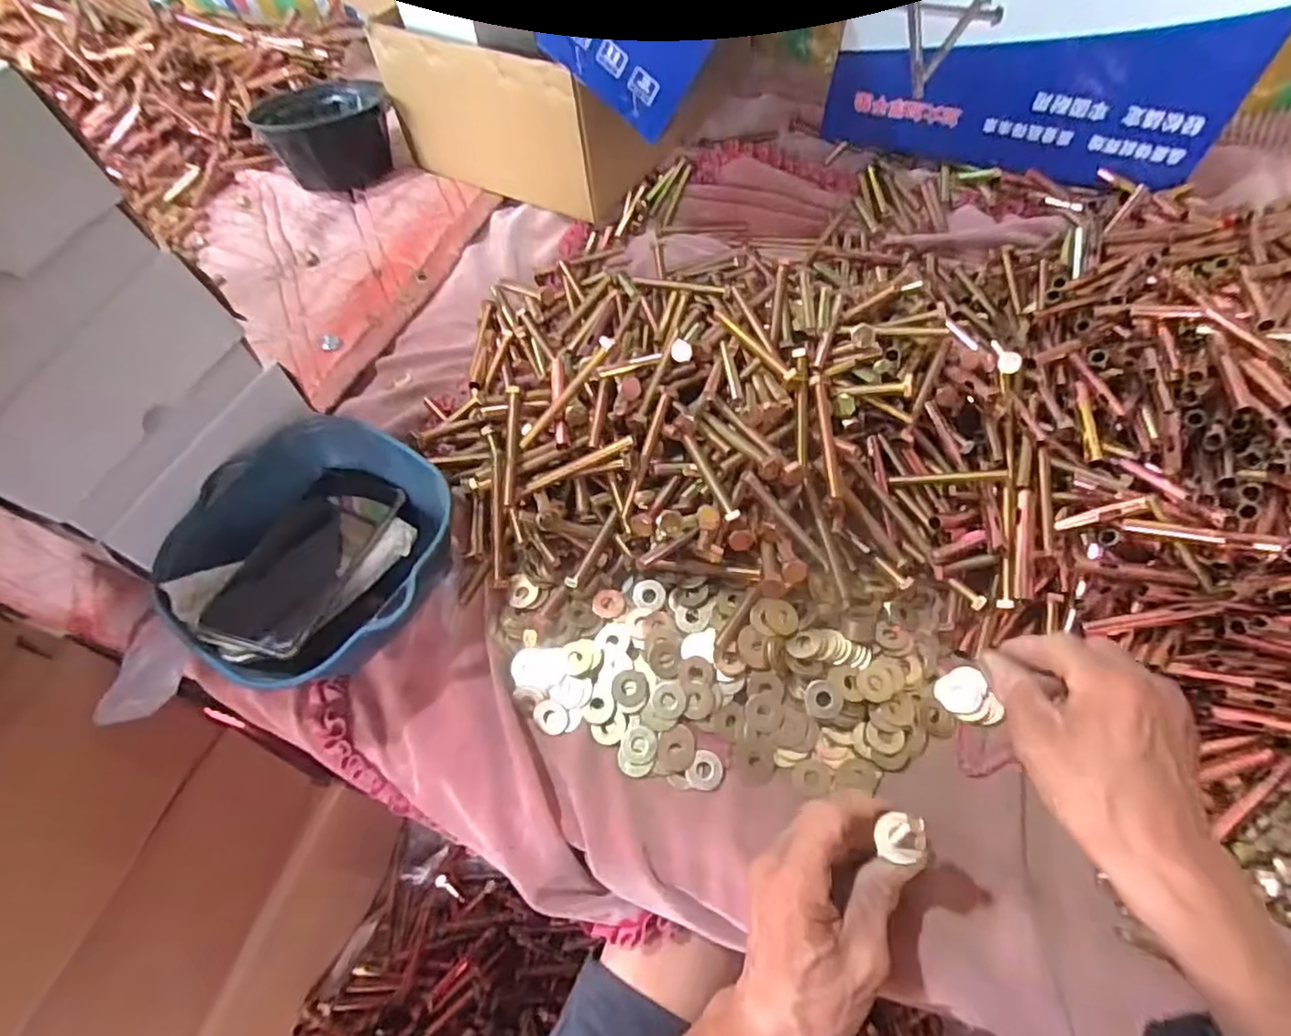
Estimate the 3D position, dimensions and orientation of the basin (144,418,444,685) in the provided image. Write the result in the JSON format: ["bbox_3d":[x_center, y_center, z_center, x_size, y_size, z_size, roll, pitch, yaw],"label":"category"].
[{"bbox_3d":[-0.243,0.032,0.485,0.188,0.078,0.185,-2,61,3],"label":"basin"}]

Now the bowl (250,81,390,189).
[{"bbox_3d":[-0.376,-0.469,0.786,0.150,0.076,0.128,-35,64,-14],"label":"bowl"}]

